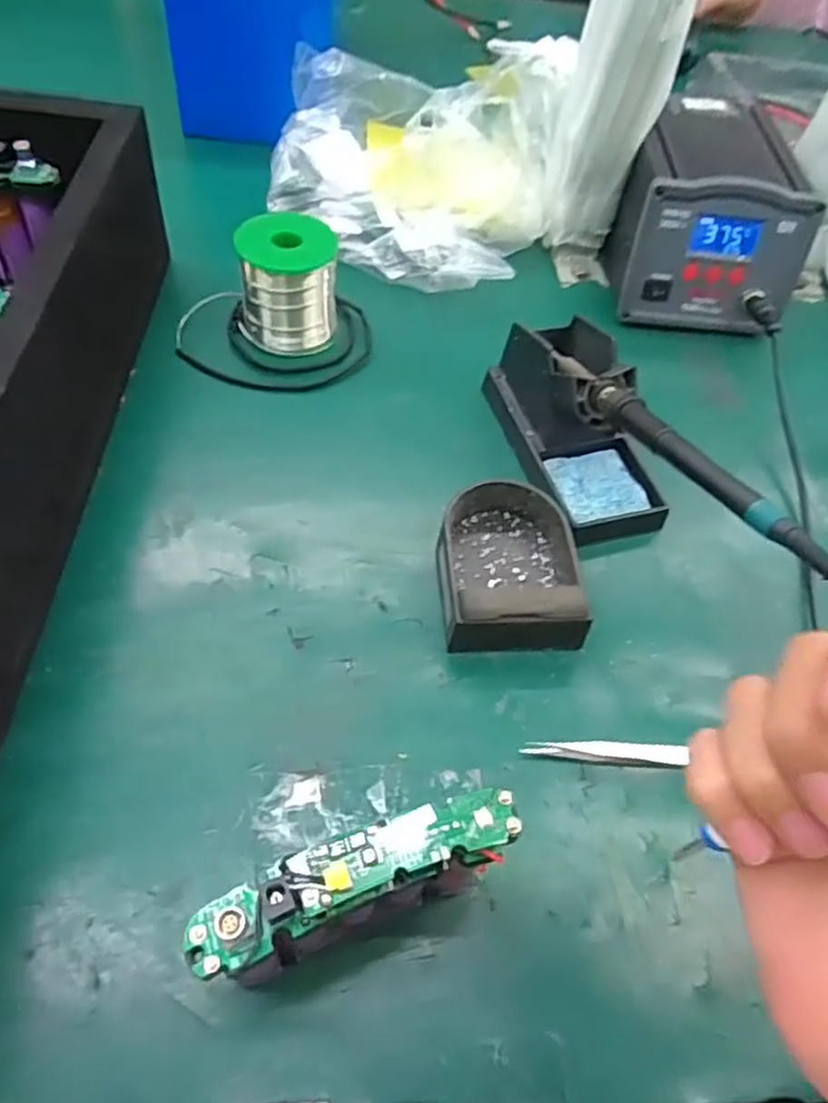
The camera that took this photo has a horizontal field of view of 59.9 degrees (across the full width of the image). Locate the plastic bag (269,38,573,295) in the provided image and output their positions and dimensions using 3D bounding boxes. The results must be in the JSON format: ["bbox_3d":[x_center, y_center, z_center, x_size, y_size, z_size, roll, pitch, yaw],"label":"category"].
[{"bbox_3d":[-0.004,-0.333,0.599,0.239,0.121,0.229,12,54,2],"label":"plastic bag"}]

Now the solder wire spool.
[{"bbox_3d":[-0.090,-0.192,0.519,0.063,0.075,0.063,4,54,-6],"label":"solder wire spool"}]

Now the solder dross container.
[{"bbox_3d":[0.054,0.007,0.412,0.079,0.036,0.109,-1,55,-9],"label":"solder dross container"}]

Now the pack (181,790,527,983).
[{"bbox_3d":[-0.021,0.129,0.270,0.114,0.105,0.023,-15,59,-19],"label":"pack"}]

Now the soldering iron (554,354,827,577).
[{"bbox_3d":[0.140,-0.052,0.376,0.017,0.013,0.249,-14,41,-15],"label":"soldering iron"}]

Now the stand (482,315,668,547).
[{"bbox_3d":[0.107,-0.086,0.461,0.070,0.071,0.149,-11,56,-15],"label":"stand"}]

